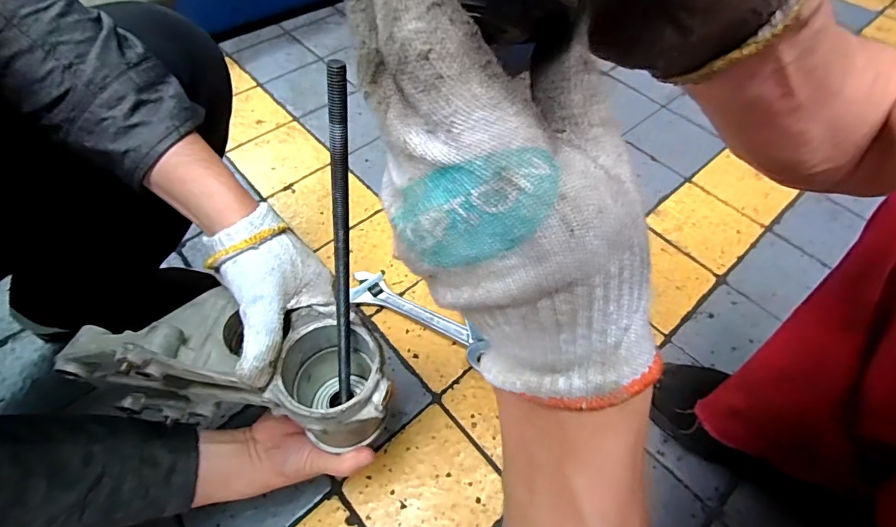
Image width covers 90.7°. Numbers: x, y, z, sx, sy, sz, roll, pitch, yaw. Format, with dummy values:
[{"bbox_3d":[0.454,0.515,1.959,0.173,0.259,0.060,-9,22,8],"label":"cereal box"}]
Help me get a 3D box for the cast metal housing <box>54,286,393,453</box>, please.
[{"bbox_3d":[-0.159,0.072,0.347,0.223,0.103,0.083,17,58,-7],"label":"cast metal housing"}]

